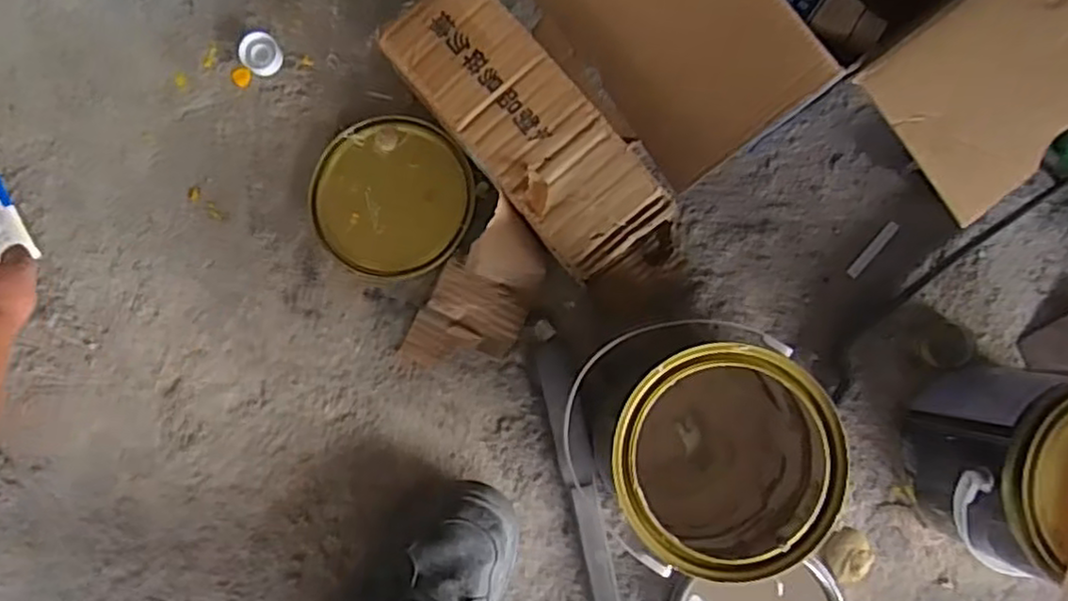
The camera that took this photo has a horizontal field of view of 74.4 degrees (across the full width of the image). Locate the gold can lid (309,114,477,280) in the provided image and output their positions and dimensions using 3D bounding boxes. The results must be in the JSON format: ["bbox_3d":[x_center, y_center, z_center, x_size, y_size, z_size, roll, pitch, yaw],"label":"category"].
[{"bbox_3d":[-0.125,-0.091,0.625,0.140,0.016,0.136,0,88,0],"label":"gold can lid"}]

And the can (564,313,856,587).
[{"bbox_3d":[0.125,0.106,0.537,0.170,0.173,0.168,0,88,0],"label":"can"}]

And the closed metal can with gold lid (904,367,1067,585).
[{"bbox_3d":[0.377,0.126,0.524,0.144,0.192,0.144,0,87,0],"label":"closed metal can with gold lid"}]

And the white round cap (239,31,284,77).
[{"bbox_3d":[-0.245,-0.221,0.635,0.034,0.015,0.036,0,88,0],"label":"white round cap"}]

